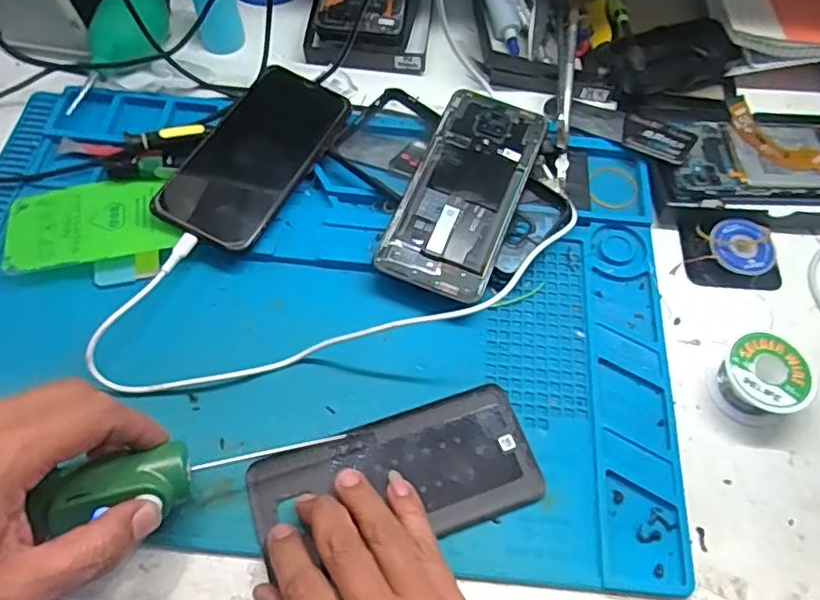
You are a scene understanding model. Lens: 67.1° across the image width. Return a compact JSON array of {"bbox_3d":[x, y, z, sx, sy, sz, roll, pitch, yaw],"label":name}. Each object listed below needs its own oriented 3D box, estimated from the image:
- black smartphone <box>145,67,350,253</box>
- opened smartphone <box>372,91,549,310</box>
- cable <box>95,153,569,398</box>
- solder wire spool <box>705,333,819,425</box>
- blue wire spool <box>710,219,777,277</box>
[{"bbox_3d":[-0.107,-0.105,0.440,0.072,0.009,0.155,29,65,2],"label":"black smartphone"},{"bbox_3d":[0.039,-0.077,0.427,0.075,0.006,0.162,21,67,7],"label":"opened smartphone"},{"bbox_3d":[-0.032,-0.020,0.408,0.341,0.023,0.105,-14,64,-9],"label":"cable"},{"bbox_3d":[0.219,0.048,0.384,0.050,0.028,0.055,1,63,-2],"label":"solder wire spool"},{"bbox_3d":[0.237,-0.038,0.437,0.043,0.008,0.043,10,63,3],"label":"blue wire spool"}]

